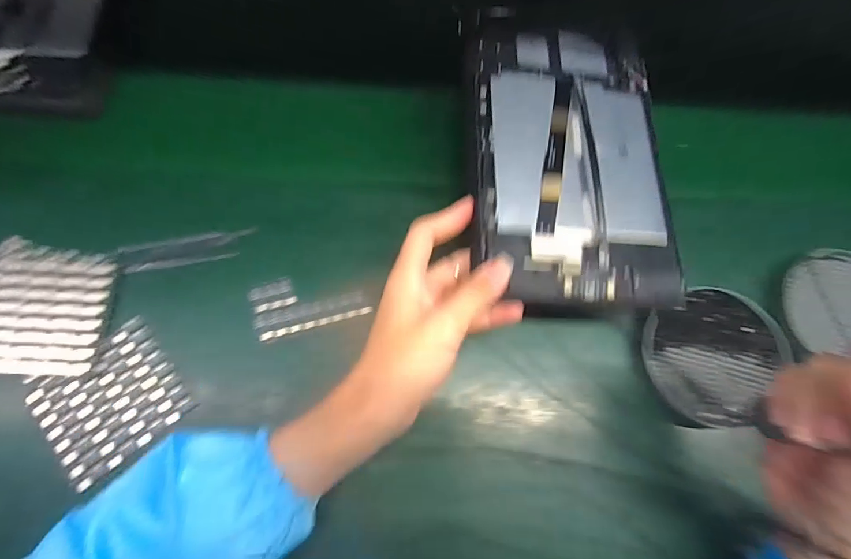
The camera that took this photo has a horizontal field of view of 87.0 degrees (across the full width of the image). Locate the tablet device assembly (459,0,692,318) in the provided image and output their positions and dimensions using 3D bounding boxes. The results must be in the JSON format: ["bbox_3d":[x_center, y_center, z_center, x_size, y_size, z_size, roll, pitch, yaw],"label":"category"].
[{"bbox_3d":[0.110,-0.107,0.348,0.155,0.014,0.261,1,71,-9],"label":"tablet device assembly"}]

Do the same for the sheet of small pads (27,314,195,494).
[{"bbox_3d":[-0.257,0.098,0.365,0.102,0.008,0.099,-37,79,-15],"label":"sheet of small pads"}]

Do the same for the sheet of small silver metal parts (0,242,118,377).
[{"bbox_3d":[-0.324,0.026,0.381,0.102,0.007,0.107,7,72,-3],"label":"sheet of small silver metal parts"}]

